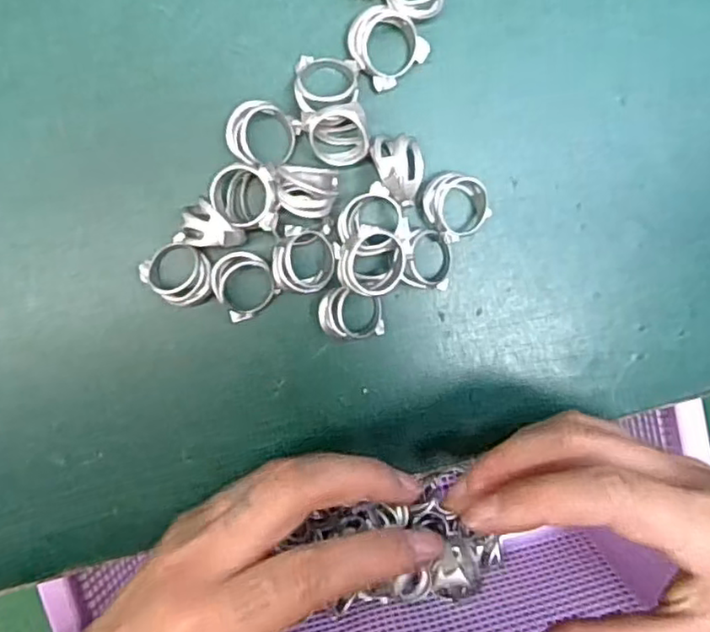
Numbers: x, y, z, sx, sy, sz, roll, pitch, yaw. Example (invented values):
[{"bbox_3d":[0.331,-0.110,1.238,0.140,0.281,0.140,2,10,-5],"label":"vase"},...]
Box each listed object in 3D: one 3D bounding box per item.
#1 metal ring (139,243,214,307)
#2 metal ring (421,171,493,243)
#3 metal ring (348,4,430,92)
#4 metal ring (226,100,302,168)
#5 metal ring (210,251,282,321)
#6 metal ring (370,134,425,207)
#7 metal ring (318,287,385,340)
[{"bbox_3d":[-0.063,-0.016,0.237,0.025,0.011,0.022,39,93,-7],"label":"metal ring"},{"bbox_3d":[0.038,-0.042,0.241,0.025,0.009,0.025,0,97,-3],"label":"metal ring"},{"bbox_3d":[0.011,-0.097,0.231,0.024,0.013,0.026,0,97,-3],"label":"metal ring"},{"bbox_3d":[-0.033,-0.065,0.229,0.024,0.018,0.023,0,97,-3],"label":"metal ring"},{"bbox_3d":[-0.041,-0.011,0.238,0.020,0.010,0.023,-33,97,1],"label":"metal ring"},{"bbox_3d":[0.017,-0.052,0.230,0.020,0.023,0.024,-9,97,-2],"label":"metal ring"},{"bbox_3d":[-0.001,-0.001,0.240,0.025,0.013,0.018,4,96,-4],"label":"metal ring"}]

